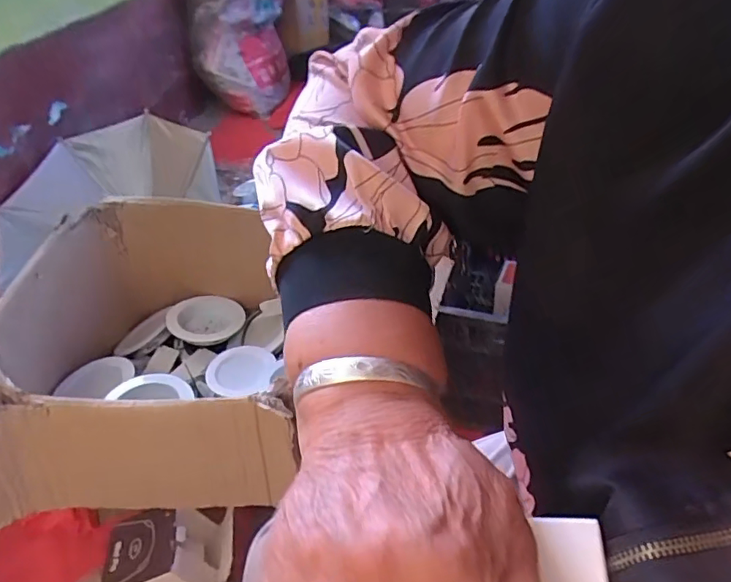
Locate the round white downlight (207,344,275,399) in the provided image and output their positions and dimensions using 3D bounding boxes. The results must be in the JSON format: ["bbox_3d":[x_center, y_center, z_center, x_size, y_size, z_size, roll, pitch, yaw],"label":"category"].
[{"bbox_3d":[-0.204,0.129,0.882,0.107,0.022,0.097,-13,39,-8],"label":"round white downlight"}]

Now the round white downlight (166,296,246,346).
[{"bbox_3d":[-0.290,0.058,0.988,0.131,0.038,0.124,-7,39,-25],"label":"round white downlight"}]

